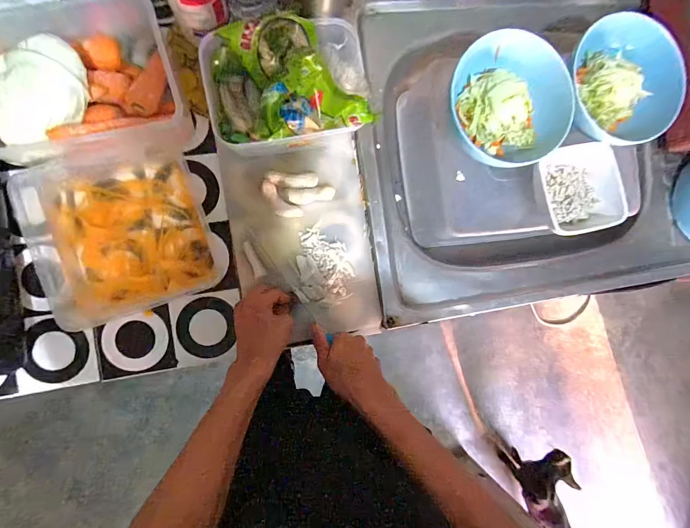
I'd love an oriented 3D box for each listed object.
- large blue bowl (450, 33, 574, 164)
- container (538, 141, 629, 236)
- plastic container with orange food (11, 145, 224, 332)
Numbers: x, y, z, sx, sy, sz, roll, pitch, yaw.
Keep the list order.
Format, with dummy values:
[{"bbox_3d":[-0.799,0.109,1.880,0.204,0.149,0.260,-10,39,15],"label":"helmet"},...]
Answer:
[{"bbox_3d":[0.211,-0.209,0.460,0.145,0.057,0.168,-31,94,-7],"label":"large blue bowl"},{"bbox_3d":[0.329,-0.107,0.491,0.106,0.050,0.125,-5,90,-8],"label":"container"},{"bbox_3d":[-0.290,-0.045,0.455,0.196,0.054,0.219,-18,92,-8],"label":"plastic container with orange food"}]

